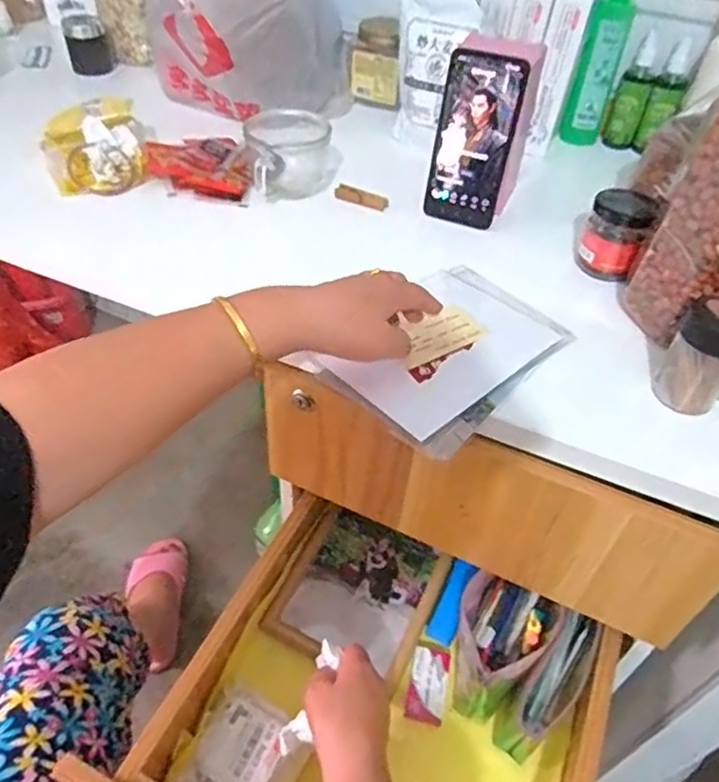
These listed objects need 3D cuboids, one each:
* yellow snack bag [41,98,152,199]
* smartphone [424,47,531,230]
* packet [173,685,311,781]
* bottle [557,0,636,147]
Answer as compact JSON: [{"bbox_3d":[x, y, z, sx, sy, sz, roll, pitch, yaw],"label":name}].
[{"bbox_3d":[-0.295,-0.275,0.697,0.113,0.058,0.115,-15,48,-18],"label":"yellow snack bag"},{"bbox_3d":[0.117,-0.253,0.638,0.076,0.165,0.010,18,36,12],"label":"smartphone"},{"bbox_3d":[-0.103,0.333,0.558,0.089,0.034,0.097,21,47,16],"label":"packet"},{"bbox_3d":[0.299,-0.406,0.778,0.045,0.186,0.044,26,49,20],"label":"bottle"}]

